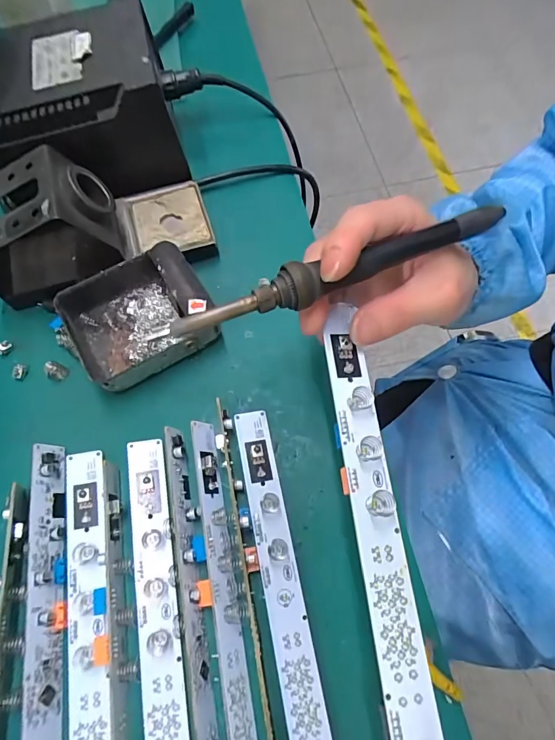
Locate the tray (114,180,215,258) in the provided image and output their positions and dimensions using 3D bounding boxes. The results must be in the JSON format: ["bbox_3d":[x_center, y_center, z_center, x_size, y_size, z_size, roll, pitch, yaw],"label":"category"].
[{"bbox_3d":[-0.090,-0.118,0.330,0.067,0.012,0.062,-15,67,-6],"label":"tray"}]

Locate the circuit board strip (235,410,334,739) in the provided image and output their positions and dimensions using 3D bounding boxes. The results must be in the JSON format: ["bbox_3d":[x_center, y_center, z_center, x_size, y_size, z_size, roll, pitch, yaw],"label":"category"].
[{"bbox_3d":[0.012,0.160,0.218,0.019,0.009,0.284,-11,68,-5],"label":"circuit board strip"}]

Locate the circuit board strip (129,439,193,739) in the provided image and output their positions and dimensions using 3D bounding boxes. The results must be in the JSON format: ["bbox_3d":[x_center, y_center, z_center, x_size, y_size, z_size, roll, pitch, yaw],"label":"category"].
[{"bbox_3d":[-0.056,0.177,0.208,0.022,0.010,0.285,-9,68,-5],"label":"circuit board strip"}]

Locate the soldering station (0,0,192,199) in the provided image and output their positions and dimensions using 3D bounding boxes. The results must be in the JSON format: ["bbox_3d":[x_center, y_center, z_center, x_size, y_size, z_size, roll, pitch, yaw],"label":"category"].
[{"bbox_3d":[-0.156,-0.208,0.321,0.142,0.085,0.120,-13,67,-4],"label":"soldering station"}]

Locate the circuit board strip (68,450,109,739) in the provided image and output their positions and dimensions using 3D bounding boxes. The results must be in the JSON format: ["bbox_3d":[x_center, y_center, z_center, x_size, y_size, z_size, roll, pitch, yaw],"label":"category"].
[{"bbox_3d":[-0.094,0.182,0.204,0.021,0.010,0.282,-10,68,-5],"label":"circuit board strip"}]

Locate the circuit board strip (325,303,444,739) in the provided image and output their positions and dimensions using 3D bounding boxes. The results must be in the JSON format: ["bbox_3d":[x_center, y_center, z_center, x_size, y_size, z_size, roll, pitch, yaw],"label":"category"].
[{"bbox_3d":[0.048,0.092,0.178,0.021,0.008,0.266,-5,67,-3],"label":"circuit board strip"}]

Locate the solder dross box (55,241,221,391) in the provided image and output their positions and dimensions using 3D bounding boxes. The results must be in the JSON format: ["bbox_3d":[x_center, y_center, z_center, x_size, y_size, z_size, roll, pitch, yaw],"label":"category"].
[{"bbox_3d":[-0.097,-0.036,0.284,0.095,0.032,0.084,-29,69,-11],"label":"solder dross box"}]

